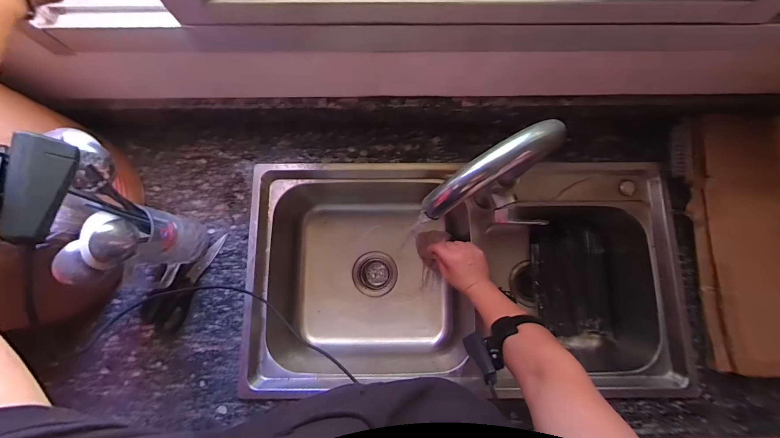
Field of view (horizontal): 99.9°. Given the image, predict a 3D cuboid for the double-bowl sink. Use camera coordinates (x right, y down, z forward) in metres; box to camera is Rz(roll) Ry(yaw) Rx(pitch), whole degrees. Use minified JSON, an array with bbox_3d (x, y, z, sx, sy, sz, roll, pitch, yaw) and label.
[{"bbox_3d":[0.122,0.115,0.707,0.782,0.266,0.417,0,80,0],"label":"double-bowl sink"}]

